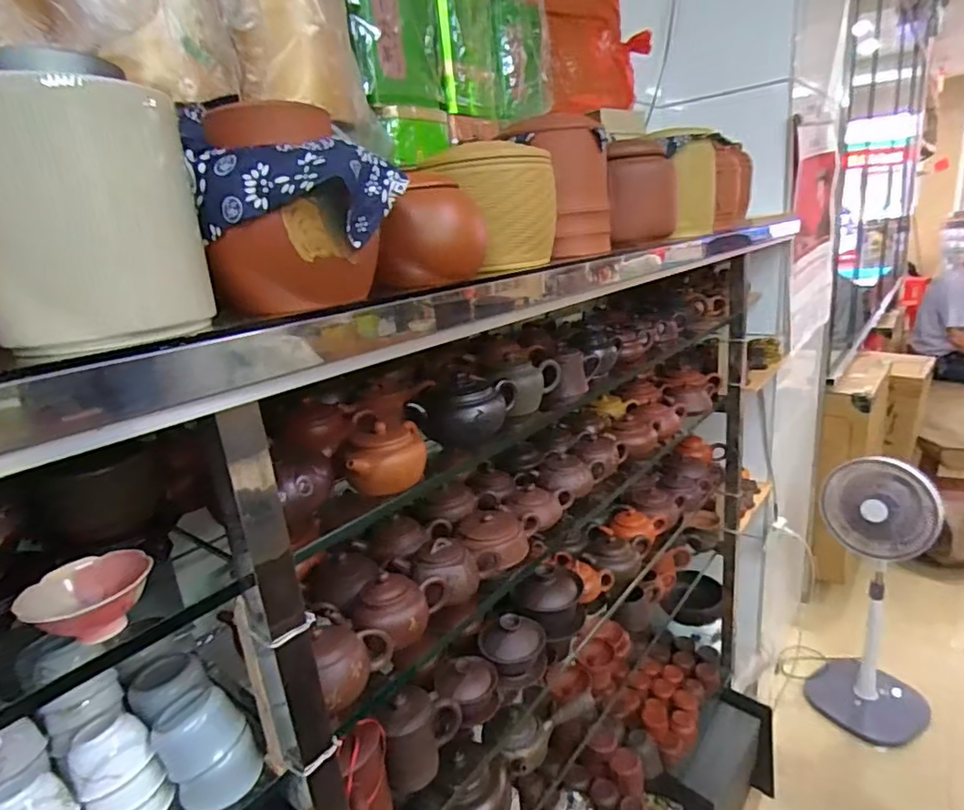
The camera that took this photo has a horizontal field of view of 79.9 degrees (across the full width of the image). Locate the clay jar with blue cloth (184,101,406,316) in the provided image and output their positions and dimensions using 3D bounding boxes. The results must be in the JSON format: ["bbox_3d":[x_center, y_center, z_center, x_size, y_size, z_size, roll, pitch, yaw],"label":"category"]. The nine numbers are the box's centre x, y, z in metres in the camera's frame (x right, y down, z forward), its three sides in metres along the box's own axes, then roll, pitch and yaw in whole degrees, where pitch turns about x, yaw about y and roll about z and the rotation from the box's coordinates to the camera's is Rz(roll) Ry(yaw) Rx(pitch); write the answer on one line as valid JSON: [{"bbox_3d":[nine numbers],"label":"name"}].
[{"bbox_3d":[-0.119,-0.133,0.394,0.130,0.126,0.121,-10,18,-15],"label":"clay jar with blue cloth"}]

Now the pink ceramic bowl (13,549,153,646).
[{"bbox_3d":[-0.258,0.132,0.381,0.065,0.040,0.071,-5,17,2],"label":"pink ceramic bowl"}]

